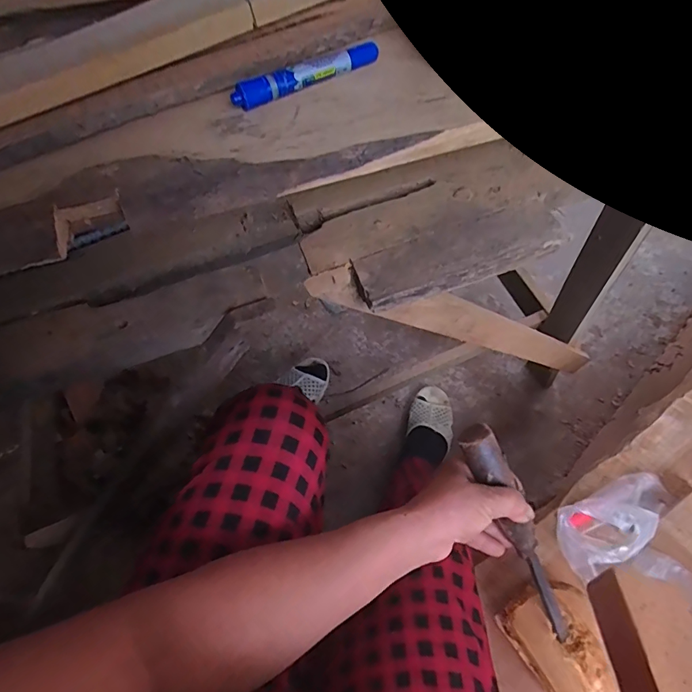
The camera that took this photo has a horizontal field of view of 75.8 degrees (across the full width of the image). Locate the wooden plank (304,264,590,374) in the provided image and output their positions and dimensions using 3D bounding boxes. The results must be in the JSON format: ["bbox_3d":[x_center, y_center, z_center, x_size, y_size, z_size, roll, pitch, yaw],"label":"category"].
[{"bbox_3d":[0.221,-0.016,0.631,0.688,0.052,0.019,11,43,-46],"label":"wooden plank"}]

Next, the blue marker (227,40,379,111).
[{"bbox_3d":[-0.031,-0.231,0.376,0.135,0.018,0.015,-27,60,-13],"label":"blue marker"}]

